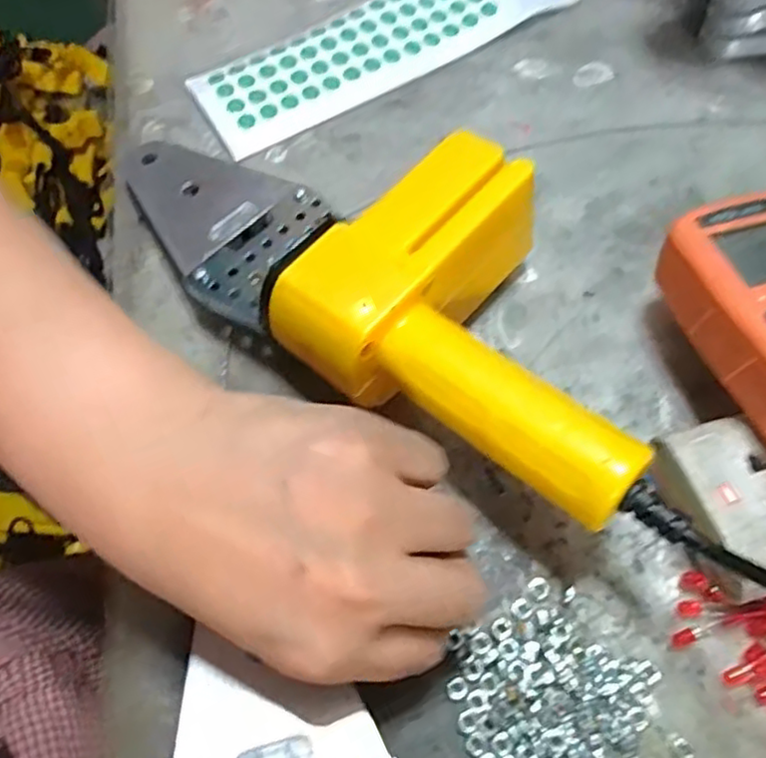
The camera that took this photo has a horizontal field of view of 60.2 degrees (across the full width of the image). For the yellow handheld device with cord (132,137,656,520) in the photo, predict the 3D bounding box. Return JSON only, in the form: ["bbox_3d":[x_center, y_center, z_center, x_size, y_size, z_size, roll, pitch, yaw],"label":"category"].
[{"bbox_3d":[-0.009,-0.049,0.280,0.259,0.058,0.112,29,69,16],"label":"yellow handheld device with cord"}]

